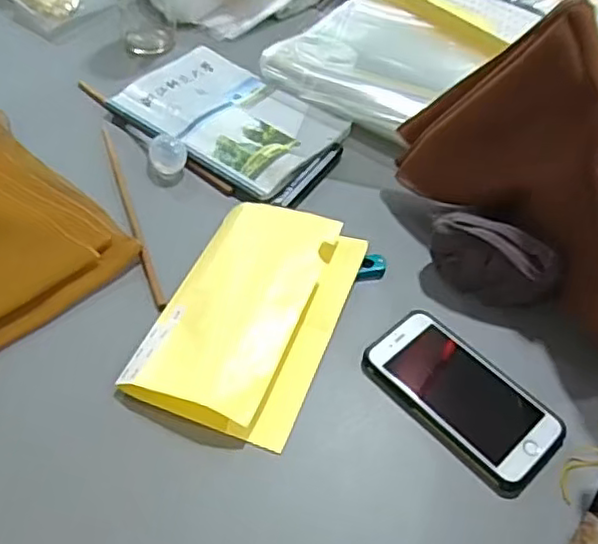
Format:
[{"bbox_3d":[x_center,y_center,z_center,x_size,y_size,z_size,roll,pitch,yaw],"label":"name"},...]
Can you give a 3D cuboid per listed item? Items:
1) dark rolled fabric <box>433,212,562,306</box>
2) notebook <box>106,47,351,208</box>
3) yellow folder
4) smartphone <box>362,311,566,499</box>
[{"bbox_3d":[0.152,-0.009,0.517,0.099,0.053,0.035,30,56,20],"label":"dark rolled fabric"},{"bbox_3d":[-0.066,-0.150,0.653,0.229,0.016,0.139,31,56,21],"label":"notebook"},{"bbox_3d":[-0.036,0.025,0.505,0.128,0.016,0.196,19,53,12],"label":"yellow folder"},{"bbox_3d":[0.116,0.089,0.471,0.075,0.010,0.142,-36,61,-27],"label":"smartphone"}]

